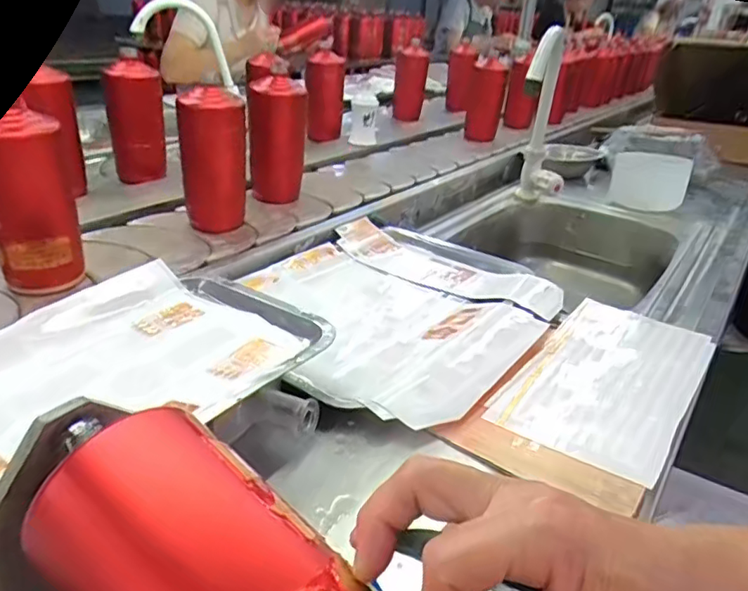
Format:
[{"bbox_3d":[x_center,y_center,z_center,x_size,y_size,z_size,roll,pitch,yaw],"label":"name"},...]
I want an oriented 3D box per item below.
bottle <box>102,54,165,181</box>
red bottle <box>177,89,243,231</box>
[{"bbox_3d":[-0.358,-0.258,0.851,0.071,0.173,0.065,-9,33,-24],"label":"bottle"},{"bbox_3d":[-0.209,-0.177,0.732,0.062,0.171,0.066,21,33,23],"label":"red bottle"}]

